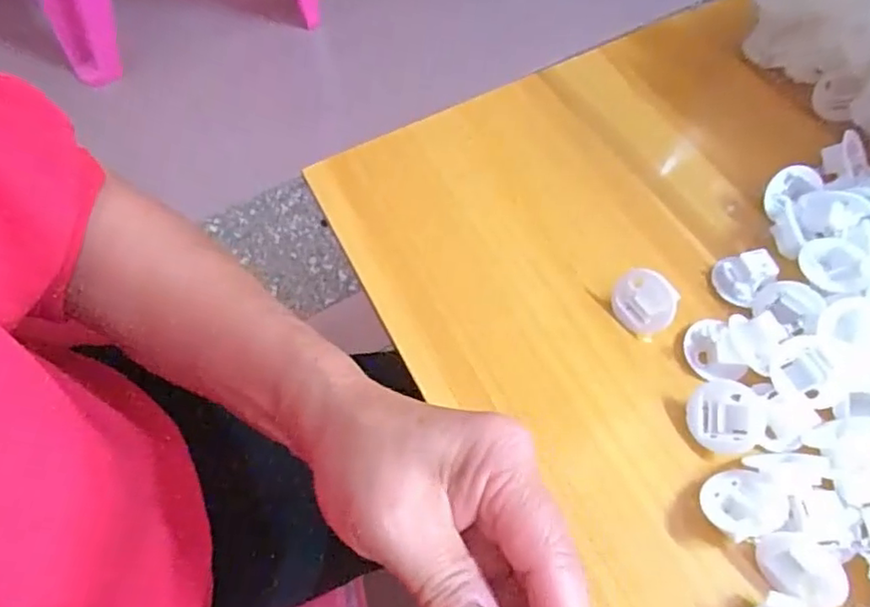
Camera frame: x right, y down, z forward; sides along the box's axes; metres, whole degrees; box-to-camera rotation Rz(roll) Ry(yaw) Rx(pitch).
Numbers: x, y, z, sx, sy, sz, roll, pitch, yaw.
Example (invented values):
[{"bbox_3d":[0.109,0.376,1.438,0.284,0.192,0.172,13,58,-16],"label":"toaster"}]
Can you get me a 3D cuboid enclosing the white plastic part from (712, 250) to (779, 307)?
[{"bbox_3d":[0.162,-0.013,0.324,0.030,0.008,0.027,-21,70,38],"label":"white plastic part"}]

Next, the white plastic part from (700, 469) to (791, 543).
[{"bbox_3d":[0.134,0.087,0.270,0.034,0.018,0.029,-21,63,-8],"label":"white plastic part"}]

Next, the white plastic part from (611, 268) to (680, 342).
[{"bbox_3d":[0.108,-0.001,0.319,0.032,0.010,0.032,32,111,22],"label":"white plastic part"}]

